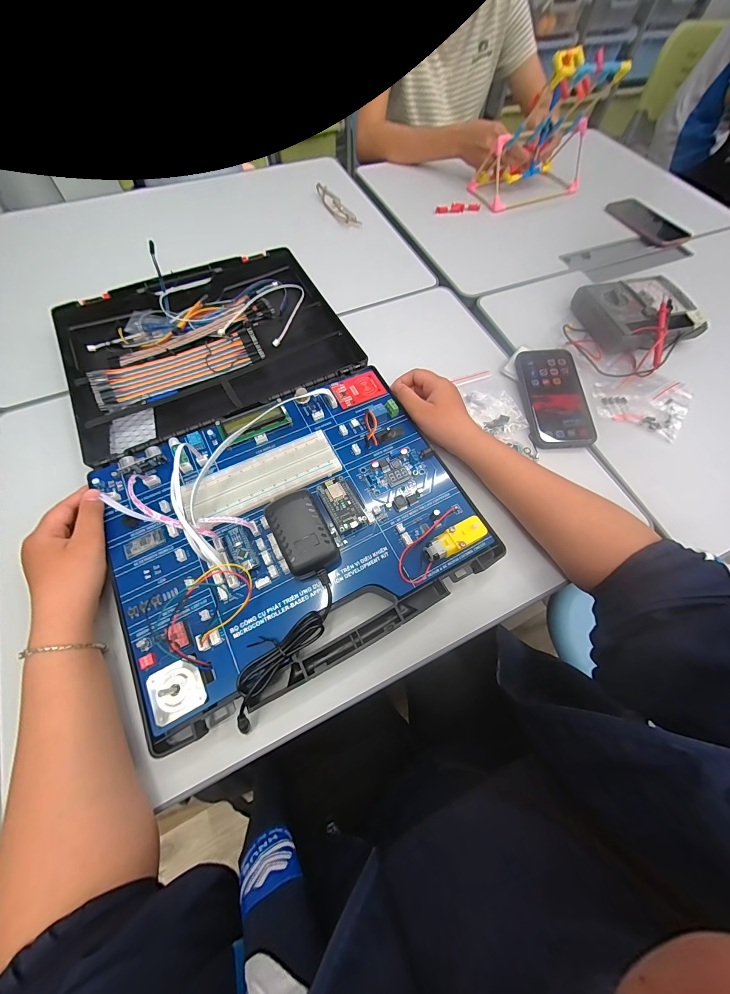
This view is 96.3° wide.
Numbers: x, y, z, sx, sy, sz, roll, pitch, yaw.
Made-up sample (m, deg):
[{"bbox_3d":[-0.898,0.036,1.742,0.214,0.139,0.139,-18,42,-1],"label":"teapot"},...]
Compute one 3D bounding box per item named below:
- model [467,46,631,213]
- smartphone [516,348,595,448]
[{"bbox_3d":[0.349,-0.695,0.622,0.218,0.188,0.113,-18,67,-10],"label":"model"},{"bbox_3d":[0.261,-0.139,0.454,0.078,0.009,0.153,-6,72,8],"label":"smartphone"}]

